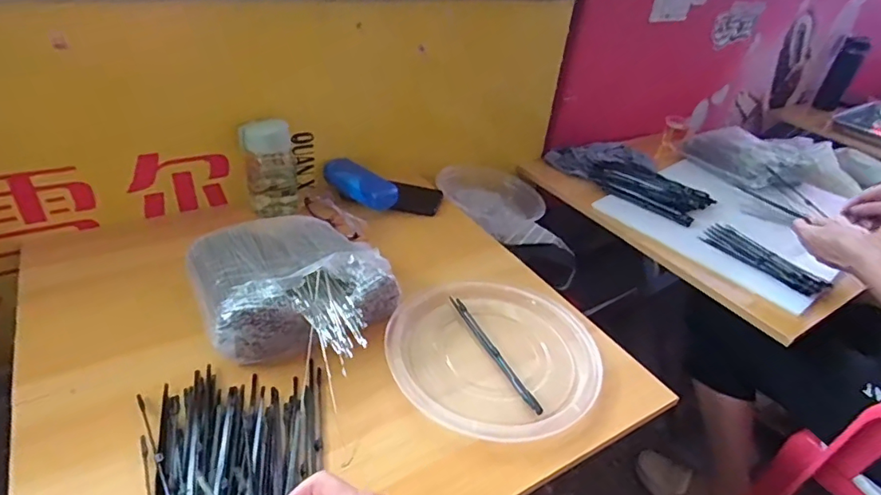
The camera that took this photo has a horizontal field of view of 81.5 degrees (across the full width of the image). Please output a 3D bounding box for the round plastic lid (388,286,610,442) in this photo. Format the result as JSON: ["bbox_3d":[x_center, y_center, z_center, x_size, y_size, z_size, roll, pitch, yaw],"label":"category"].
[{"bbox_3d":[0.059,0.115,0.576,0.230,0.013,0.216,4,35,-3],"label":"round plastic lid"}]

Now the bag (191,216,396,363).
[{"bbox_3d":[-0.160,0.045,0.580,0.201,0.078,0.257,-15,40,-28],"label":"bag"}]

